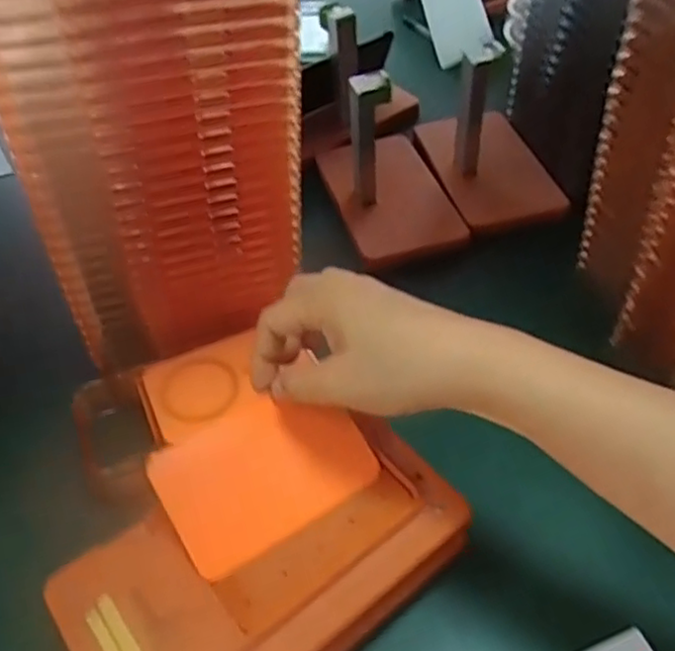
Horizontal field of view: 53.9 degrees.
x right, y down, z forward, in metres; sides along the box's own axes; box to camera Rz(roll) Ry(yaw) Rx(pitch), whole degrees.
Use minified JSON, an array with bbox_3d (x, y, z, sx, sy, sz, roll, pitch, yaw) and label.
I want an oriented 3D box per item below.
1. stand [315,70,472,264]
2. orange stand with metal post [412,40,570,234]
[{"bbox_3d":[0.046,-0.157,0.578,0.099,0.112,0.170,-14,49,-9],"label":"stand"},{"bbox_3d":[0.142,-0.188,0.600,0.096,0.109,0.167,-13,49,-8],"label":"orange stand with metal post"}]

